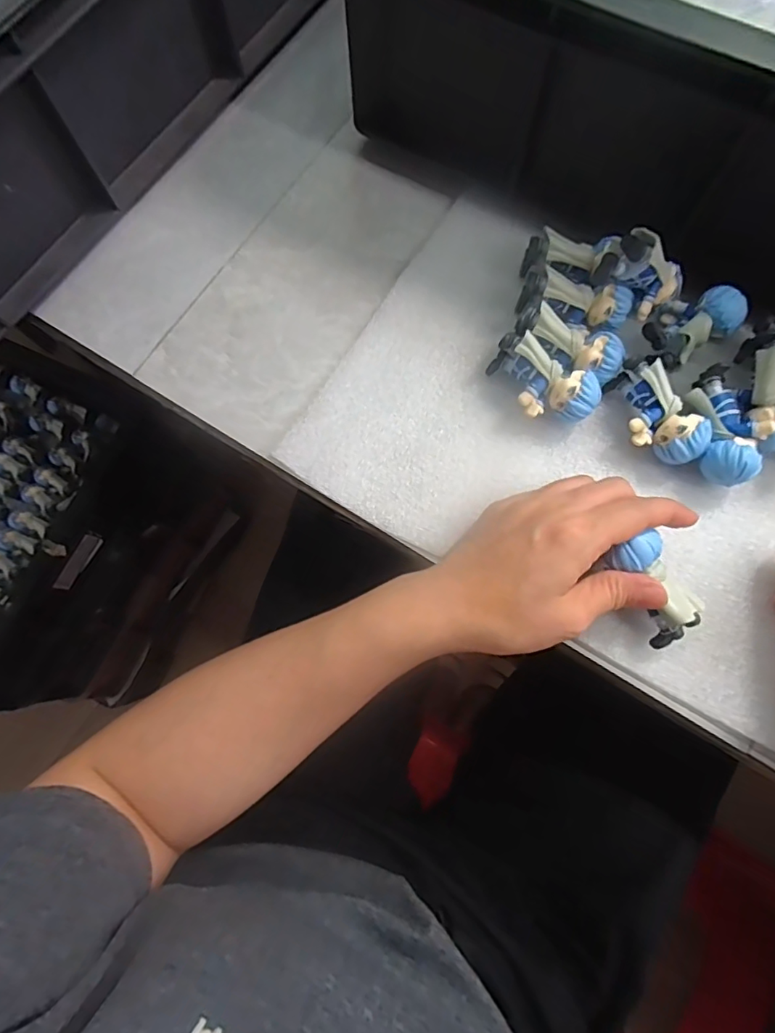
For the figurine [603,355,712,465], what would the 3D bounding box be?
[{"bbox_3d":[0.145,-0.055,0.295,0.030,0.028,0.062,-31,78,-6],"label":"figurine"}]

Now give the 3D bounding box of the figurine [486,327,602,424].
[{"bbox_3d":[0.086,-0.073,0.302,0.062,0.028,0.033,39,81,10],"label":"figurine"}]

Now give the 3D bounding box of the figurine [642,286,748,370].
[{"bbox_3d":[0.174,-0.111,0.309,0.054,0.023,0.034,-32,78,-6],"label":"figurine"}]

